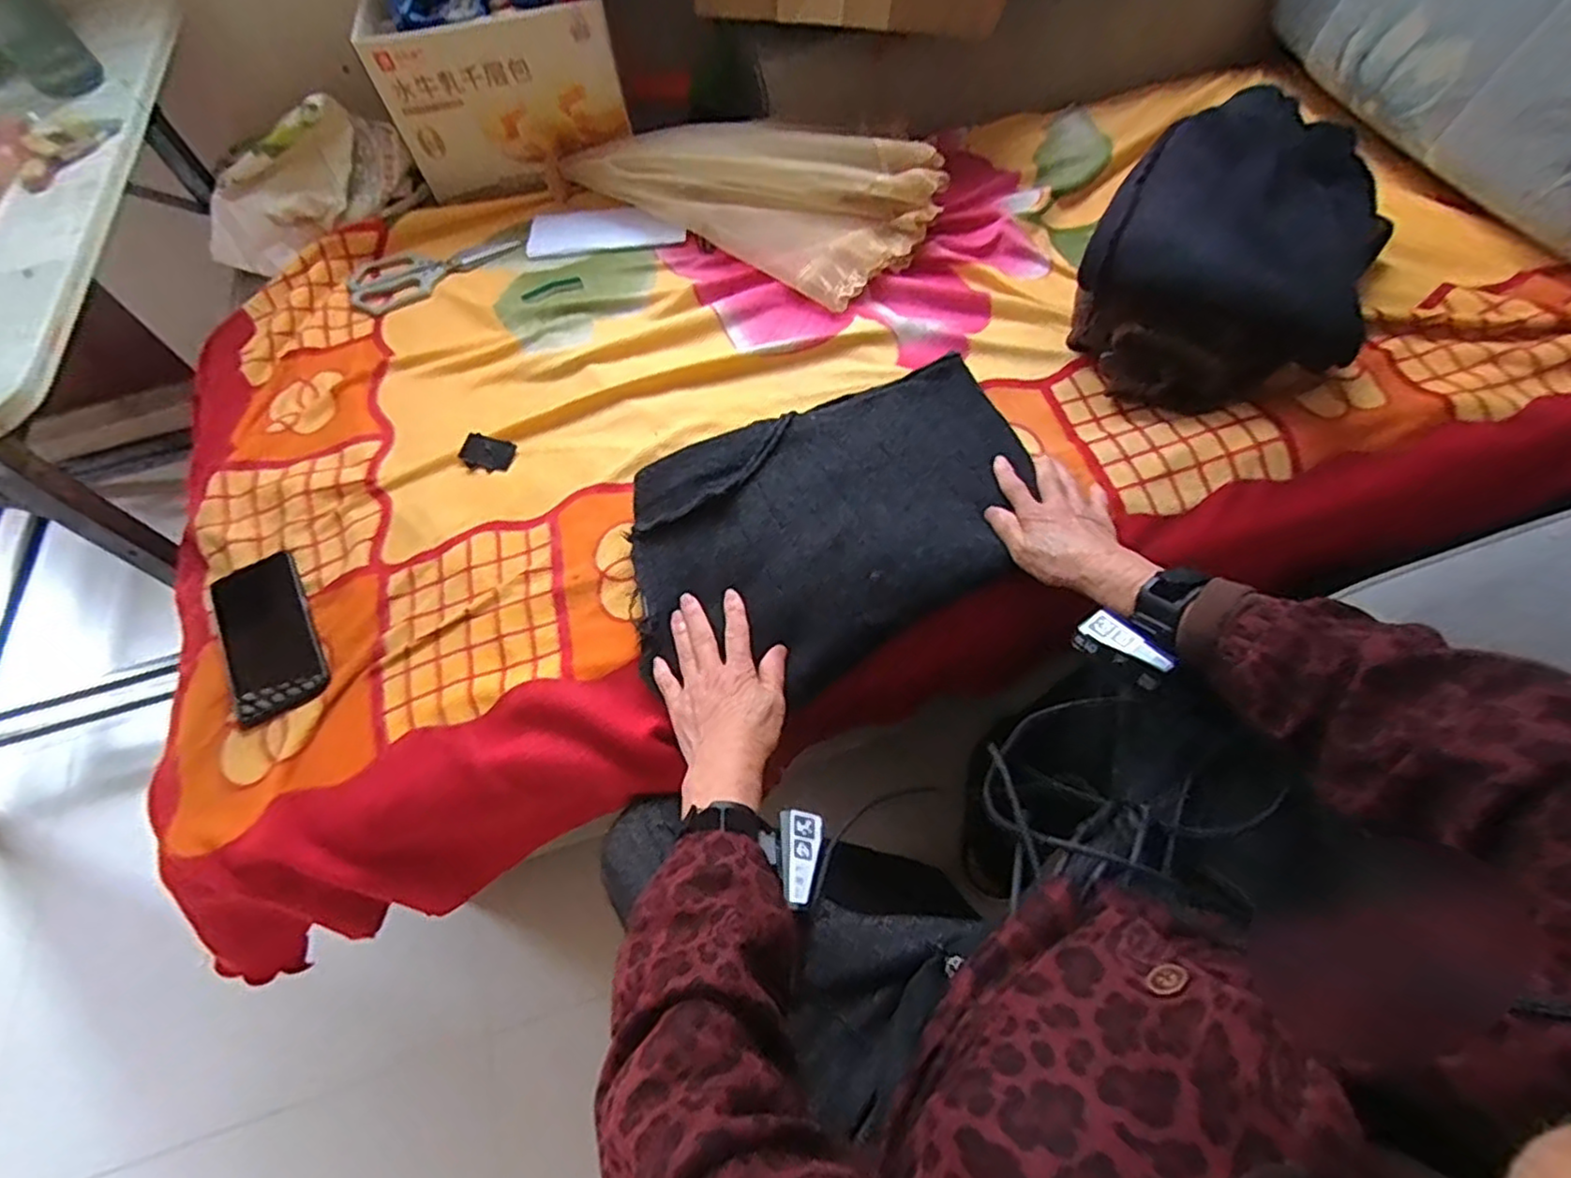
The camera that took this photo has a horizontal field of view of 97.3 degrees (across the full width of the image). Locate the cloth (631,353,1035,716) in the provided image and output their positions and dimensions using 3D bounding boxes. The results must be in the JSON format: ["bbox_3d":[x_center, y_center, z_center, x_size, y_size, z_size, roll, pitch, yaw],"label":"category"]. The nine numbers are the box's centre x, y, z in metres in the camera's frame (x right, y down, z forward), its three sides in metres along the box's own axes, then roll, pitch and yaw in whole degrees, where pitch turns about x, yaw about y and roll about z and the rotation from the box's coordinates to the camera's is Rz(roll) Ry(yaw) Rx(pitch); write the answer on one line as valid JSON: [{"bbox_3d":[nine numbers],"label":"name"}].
[{"bbox_3d":[0.051,-0.079,0.648,0.404,0.039,0.267,-31,62,-14],"label":"cloth"}]

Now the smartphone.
[{"bbox_3d":[-0.489,0.041,0.651,0.082,0.007,0.173,-28,61,-12],"label":"smartphone"}]

